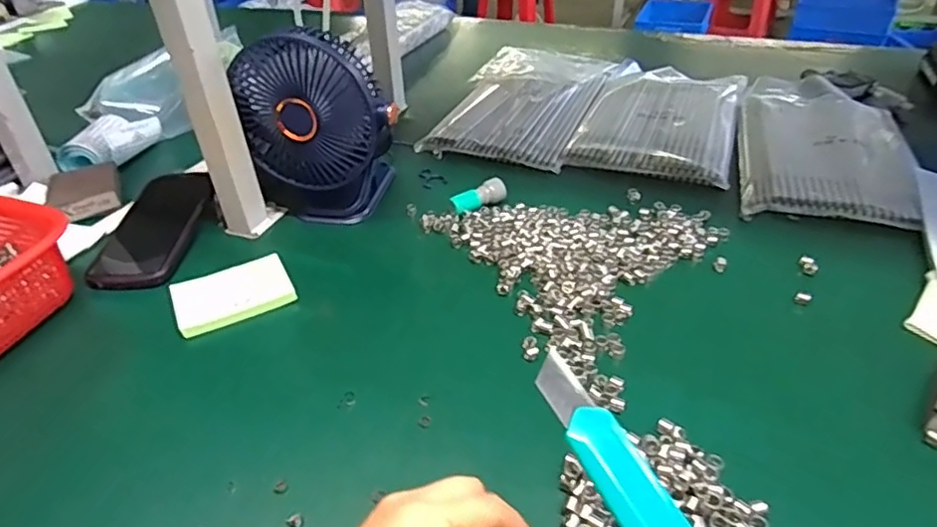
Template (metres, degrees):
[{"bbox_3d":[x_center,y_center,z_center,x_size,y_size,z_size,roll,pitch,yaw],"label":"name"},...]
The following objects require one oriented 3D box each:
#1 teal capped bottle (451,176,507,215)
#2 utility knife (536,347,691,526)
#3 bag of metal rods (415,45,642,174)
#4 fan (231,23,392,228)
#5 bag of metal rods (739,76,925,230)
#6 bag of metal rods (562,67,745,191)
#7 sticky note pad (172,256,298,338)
[{"bbox_3d":[0.012,-0.070,0.635,0.061,0.019,0.020,-25,41,-27],"label":"teal capped bottle"},{"bbox_3d":[0.072,0.099,0.234,0.025,0.008,0.145,-23,64,-24],"label":"utility knife"},{"bbox_3d":[0.082,-0.232,0.840,0.204,0.031,0.343,15,40,24],"label":"bag of metal rods"},{"bbox_3d":[-0.146,-0.125,0.594,0.135,0.182,0.095,-12,37,-11],"label":"fan"},{"bbox_3d":[0.412,-0.144,0.711,0.172,0.022,0.334,10,38,18],"label":"bag of metal rods"},{"bbox_3d":[0.254,-0.193,0.790,0.180,0.019,0.298,12,39,20],"label":"bag of metal rods"},{"bbox_3d":[-0.205,0.028,0.531,0.095,0.020,0.058,-21,40,-22],"label":"sticky note pad"}]

